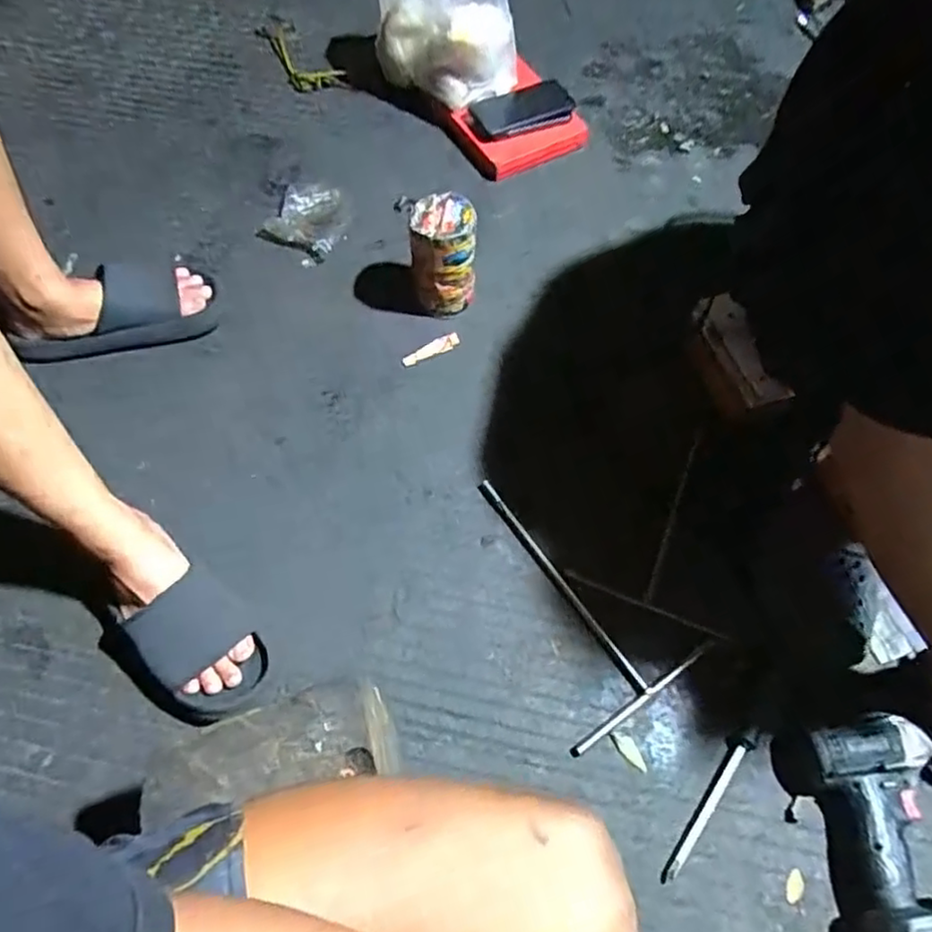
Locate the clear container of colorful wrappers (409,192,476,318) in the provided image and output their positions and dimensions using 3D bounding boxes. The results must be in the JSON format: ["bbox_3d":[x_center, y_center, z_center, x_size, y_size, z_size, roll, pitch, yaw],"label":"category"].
[{"bbox_3d":[-0.028,-0.270,0.851,0.083,0.144,0.083,-1,63,0],"label":"clear container of colorful wrappers"}]

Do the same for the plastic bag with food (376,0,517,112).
[{"bbox_3d":[-0.033,-0.678,0.957,0.179,0.292,0.141,-21,65,-10],"label":"plastic bag with food"}]

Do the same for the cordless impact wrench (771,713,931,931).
[{"bbox_3d":[0.391,0.354,0.599,0.130,0.080,0.225,-7,63,-3],"label":"cordless impact wrench"}]

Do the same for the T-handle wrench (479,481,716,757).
[{"bbox_3d":[0.106,0.139,0.744,0.184,0.016,0.301,-32,67,-15],"label":"T-handle wrench"}]

